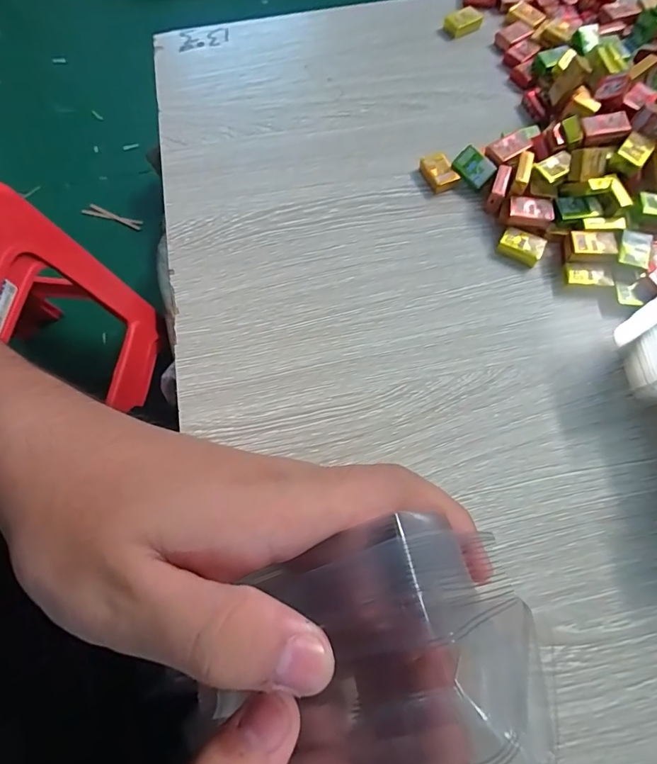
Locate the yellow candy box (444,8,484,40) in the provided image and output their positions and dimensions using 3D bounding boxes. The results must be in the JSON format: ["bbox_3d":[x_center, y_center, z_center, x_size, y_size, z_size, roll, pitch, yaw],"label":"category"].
[{"bbox_3d":[0.108,-0.286,0.348,0.028,0.008,0.019,-34,72,-10],"label":"yellow candy box"}]

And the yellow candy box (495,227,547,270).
[{"bbox_3d":[0.120,-0.084,0.272,0.026,0.009,0.016,30,73,13],"label":"yellow candy box"}]

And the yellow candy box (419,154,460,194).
[{"bbox_3d":[0.075,-0.142,0.297,0.017,0.009,0.027,-25,70,-7],"label":"yellow candy box"}]

